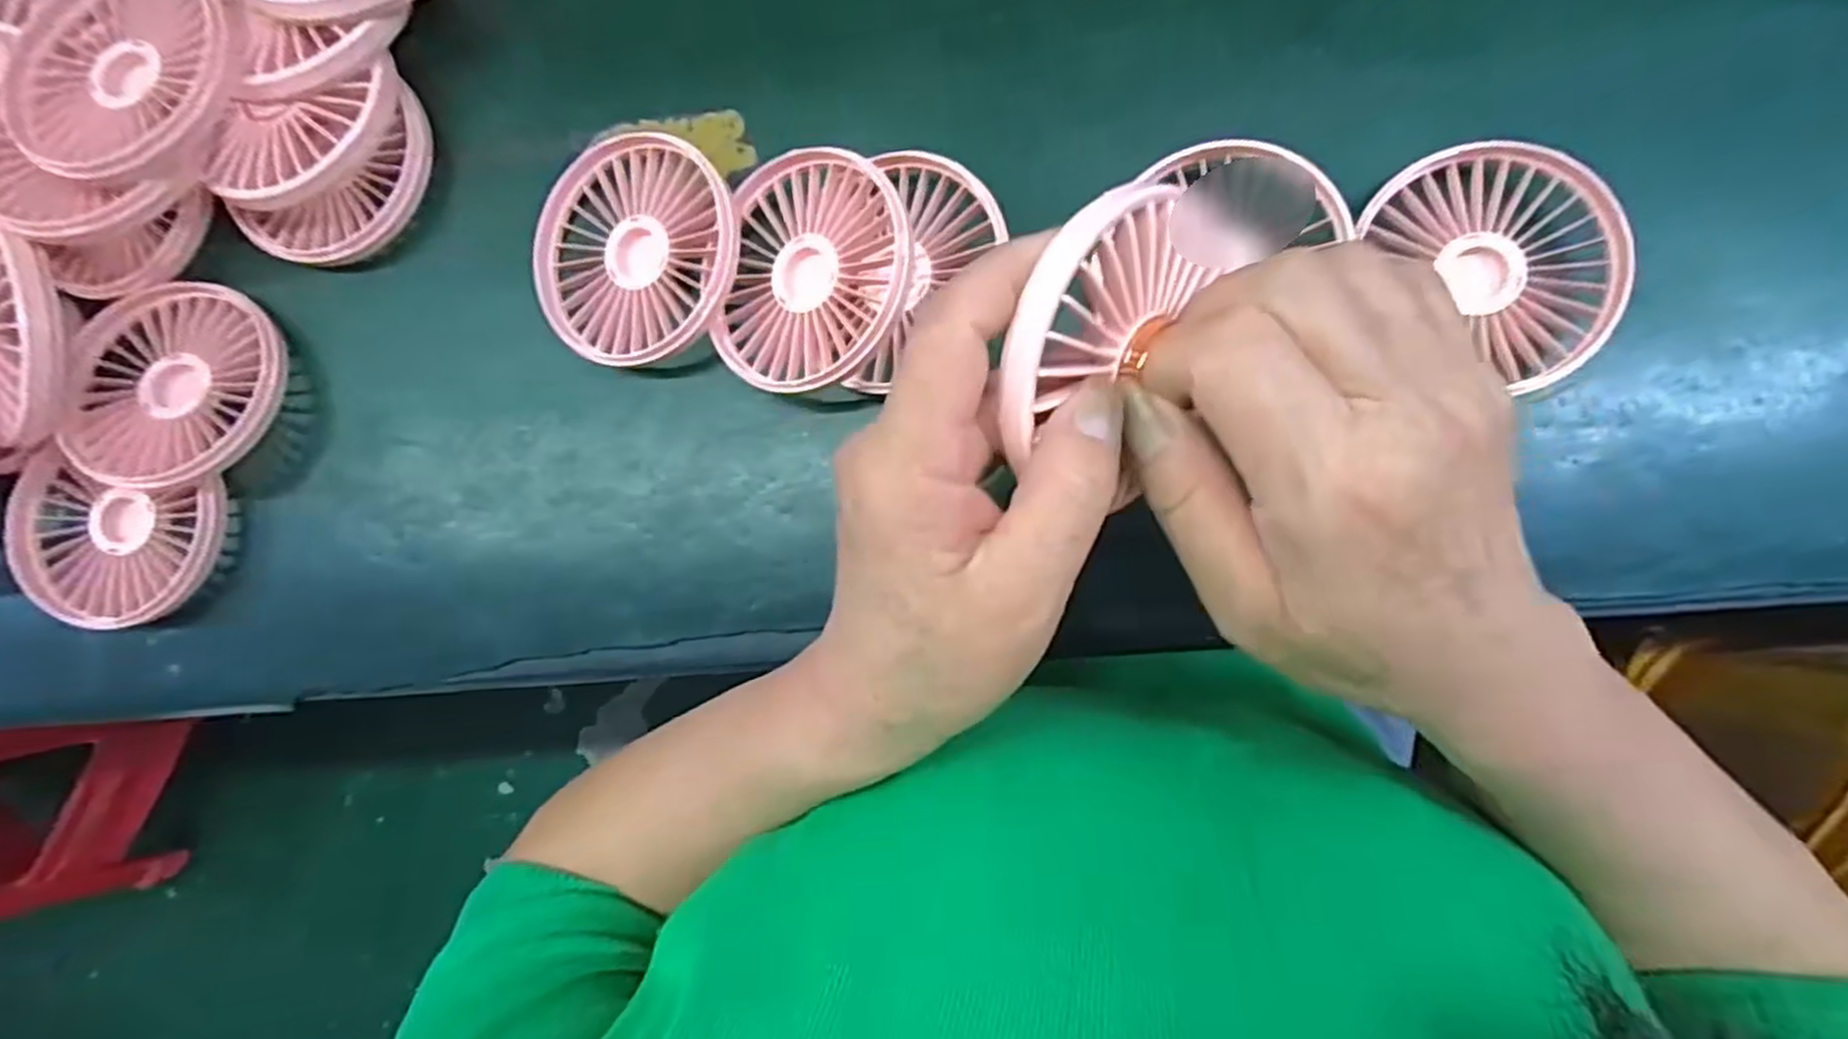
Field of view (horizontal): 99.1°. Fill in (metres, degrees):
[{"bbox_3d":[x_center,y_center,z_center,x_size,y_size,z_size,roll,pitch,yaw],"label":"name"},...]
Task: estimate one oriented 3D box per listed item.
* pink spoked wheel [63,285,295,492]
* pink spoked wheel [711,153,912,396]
[{"bbox_3d":[-0.312,-0.056,0.329,0.088,0.022,0.085,-2,77,7],"label":"pink spoked wheel"},{"bbox_3d":[-0.040,-0.091,0.293,0.079,0.017,0.085,0,91,29],"label":"pink spoked wheel"}]

